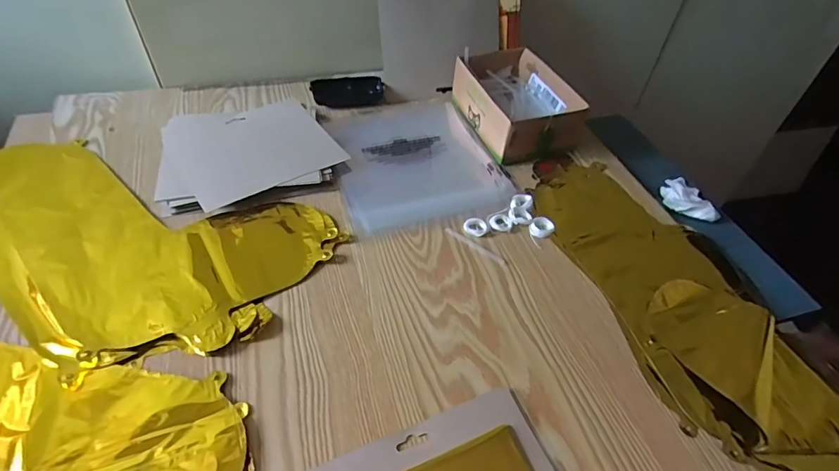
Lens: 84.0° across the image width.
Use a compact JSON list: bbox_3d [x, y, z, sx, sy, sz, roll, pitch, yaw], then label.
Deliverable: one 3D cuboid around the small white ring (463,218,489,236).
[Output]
[{"bbox_3d":[0.066,-0.009,0.552,0.028,0.007,0.025,10,47,5],"label":"small white ring"}]

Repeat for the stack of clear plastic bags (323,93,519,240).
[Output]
[{"bbox_3d":[-0.015,-0.114,0.652,0.220,0.012,0.258,-15,50,-17],"label":"stack of clear plastic bags"}]

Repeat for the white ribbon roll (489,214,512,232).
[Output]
[{"bbox_3d":[0.097,-0.016,0.560,0.025,0.005,0.028,-5,47,-9],"label":"white ribbon roll"}]

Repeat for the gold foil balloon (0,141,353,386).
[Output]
[{"bbox_3d":[-0.325,-0.020,0.529,0.414,0.020,0.274,31,52,23],"label":"gold foil balloon"}]

